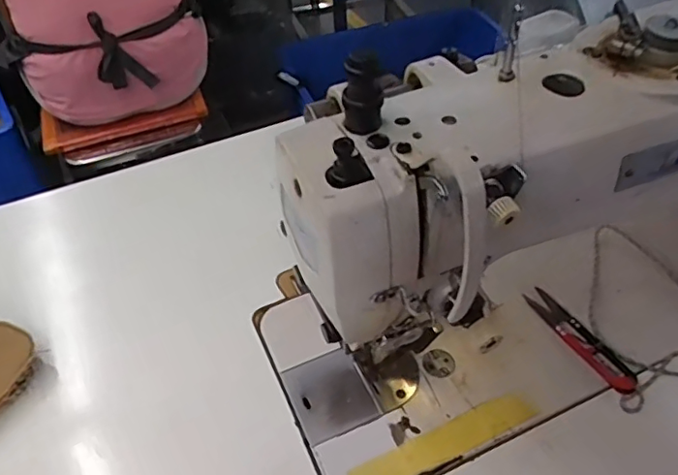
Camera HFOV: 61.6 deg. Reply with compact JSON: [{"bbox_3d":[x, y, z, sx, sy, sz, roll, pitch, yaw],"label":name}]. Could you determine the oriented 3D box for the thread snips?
[{"bbox_3d":[0.194,0.080,0.458,0.022,0.011,0.106,-24,51,-19],"label":"thread snips"}]

